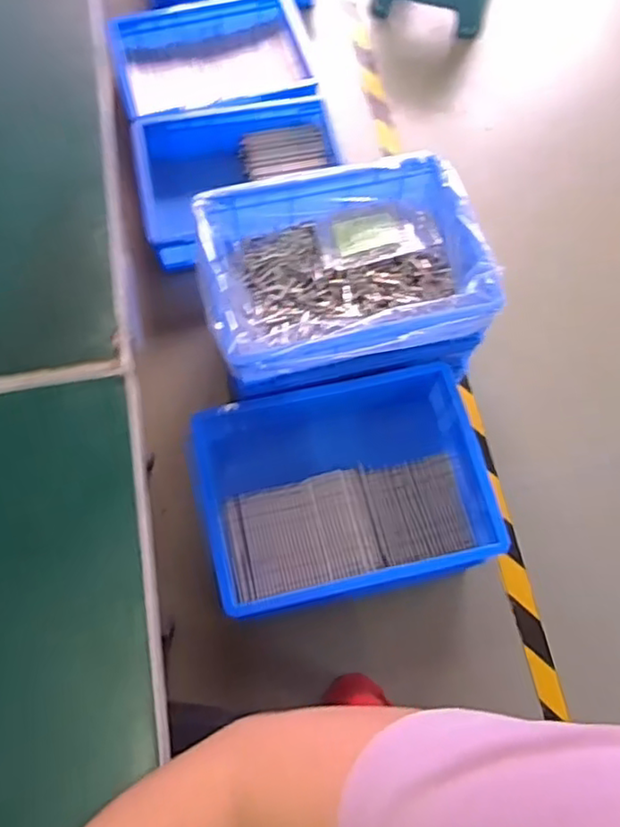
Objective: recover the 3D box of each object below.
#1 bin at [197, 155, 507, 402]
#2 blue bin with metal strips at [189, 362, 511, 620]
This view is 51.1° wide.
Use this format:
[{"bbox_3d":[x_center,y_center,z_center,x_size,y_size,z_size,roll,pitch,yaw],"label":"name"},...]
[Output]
[{"bbox_3d":[0.046,-0.223,1.012,0.407,0.142,0.312,-8,69,-4],"label":"bin"},{"bbox_3d":[0.047,0.113,1.003,0.401,0.141,0.316,-12,69,-6],"label":"blue bin with metal strips"}]

